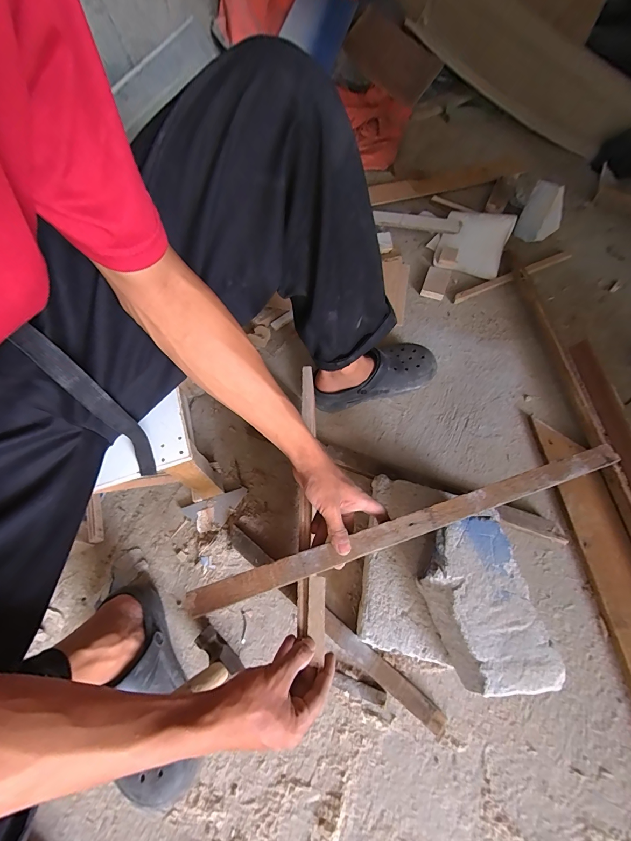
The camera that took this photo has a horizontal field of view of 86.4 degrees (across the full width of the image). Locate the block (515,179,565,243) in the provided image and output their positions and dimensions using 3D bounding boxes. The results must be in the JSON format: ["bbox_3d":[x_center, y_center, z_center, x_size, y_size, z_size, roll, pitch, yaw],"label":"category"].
[{"bbox_3d":[0.620,-0.565,0.915,0.103,0.129,0.065,33,68,16],"label":"block"}]

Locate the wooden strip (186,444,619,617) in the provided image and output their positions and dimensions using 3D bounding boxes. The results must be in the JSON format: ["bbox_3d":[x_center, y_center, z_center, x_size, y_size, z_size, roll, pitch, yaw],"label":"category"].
[{"bbox_3d":[0.136,0.130,0.433,0.586,0.008,0.030,-16,64,-9],"label":"wooden strip"}]

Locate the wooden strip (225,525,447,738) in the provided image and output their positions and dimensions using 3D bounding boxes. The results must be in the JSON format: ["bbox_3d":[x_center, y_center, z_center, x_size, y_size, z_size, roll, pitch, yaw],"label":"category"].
[{"bbox_3d":[0.011,0.318,0.541,0.423,0.026,0.030,35,69,17],"label":"wooden strip"}]

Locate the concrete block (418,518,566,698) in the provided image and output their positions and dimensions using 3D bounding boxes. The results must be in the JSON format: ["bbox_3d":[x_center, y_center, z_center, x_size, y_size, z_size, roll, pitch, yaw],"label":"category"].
[{"bbox_3d":[0.219,0.245,0.456,0.118,0.062,0.192,-12,63,-5],"label":"concrete block"}]

